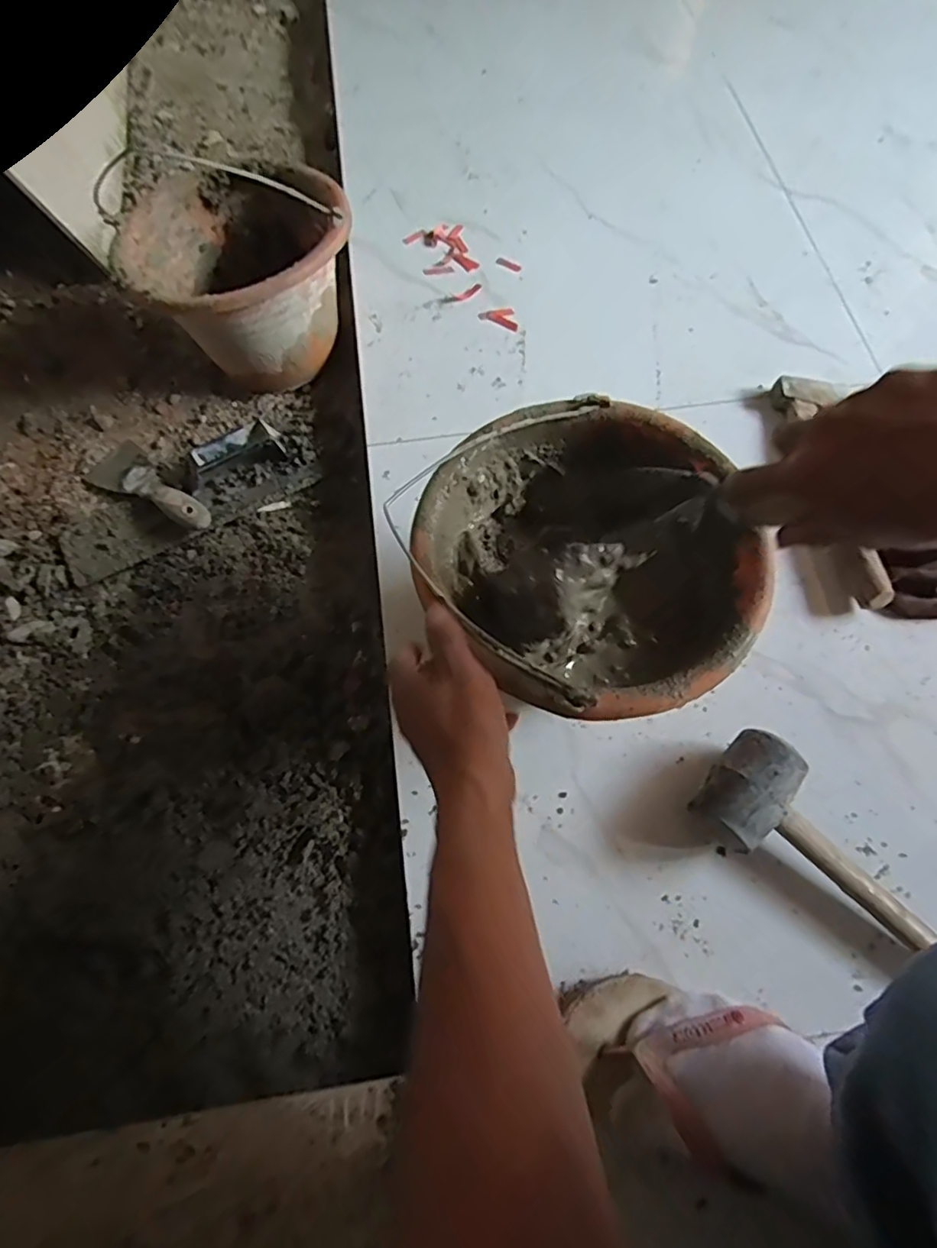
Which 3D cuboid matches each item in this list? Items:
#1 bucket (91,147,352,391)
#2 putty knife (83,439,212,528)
[{"bbox_3d":[-0.254,-0.394,0.702,0.240,0.186,0.229,0,68,1],"label":"bucket"},{"bbox_3d":[-0.366,-0.156,0.683,0.211,0.019,0.066,31,70,30],"label":"putty knife"}]

